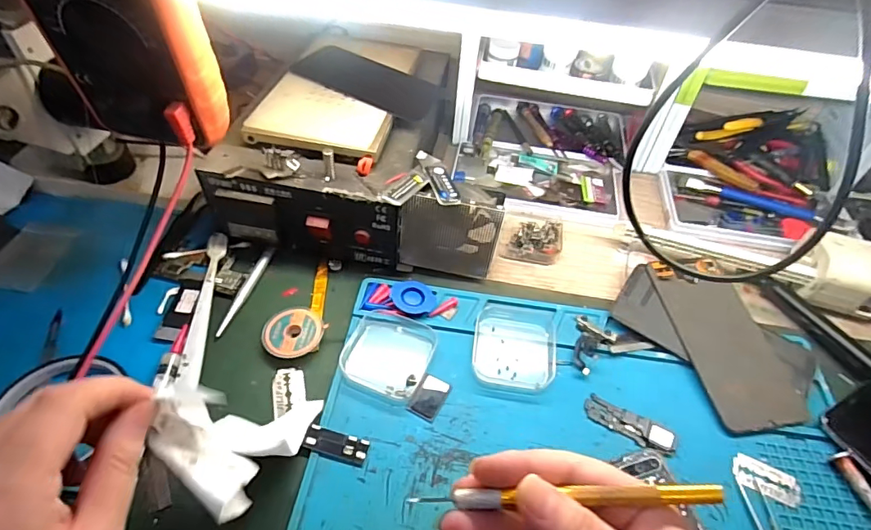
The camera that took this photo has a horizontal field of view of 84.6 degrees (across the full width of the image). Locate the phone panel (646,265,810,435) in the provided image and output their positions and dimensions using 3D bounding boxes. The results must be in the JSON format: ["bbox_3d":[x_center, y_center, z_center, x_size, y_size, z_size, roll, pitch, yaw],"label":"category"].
[{"bbox_3d":[0.234,0.063,0.384,0.070,0.005,0.132,-6,55,-6],"label":"phone panel"}]

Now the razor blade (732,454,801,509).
[{"bbox_3d":[0.226,0.146,0.328,0.041,0.004,0.023,22,52,13],"label":"razor blade"}]

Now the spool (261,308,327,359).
[{"bbox_3d":[-0.111,0.053,0.375,0.045,0.011,0.043,2,50,-3],"label":"spool"}]

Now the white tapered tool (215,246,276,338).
[{"bbox_3d":[-0.159,0.020,0.404,0.009,0.004,0.095,13,51,6],"label":"white tapered tool"}]

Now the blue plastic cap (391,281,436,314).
[{"bbox_3d":[-0.018,0.027,0.398,0.036,0.008,0.032,6,50,0],"label":"blue plastic cap"}]

